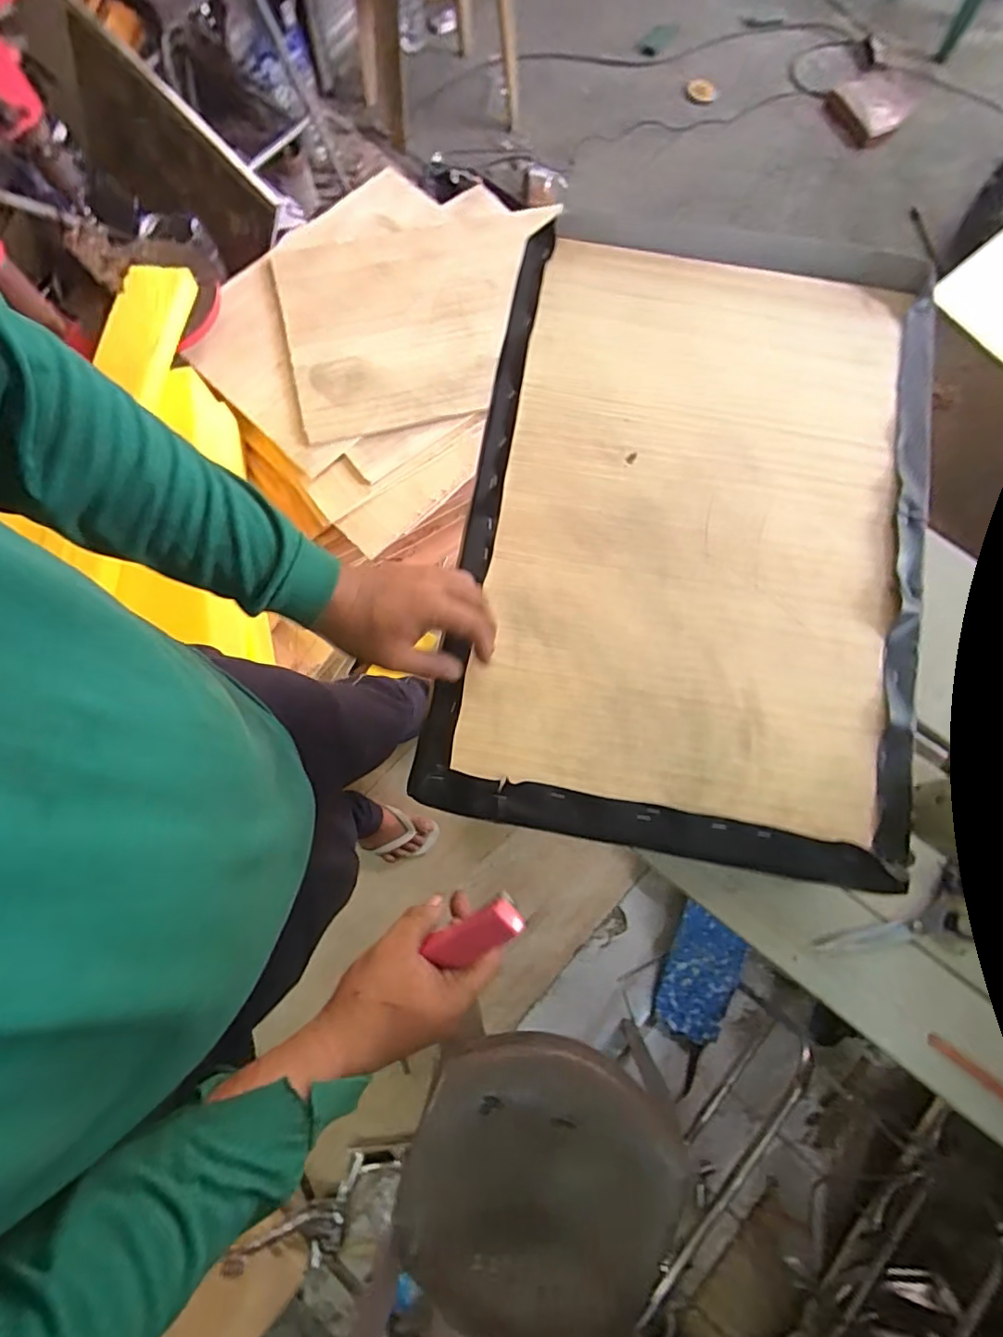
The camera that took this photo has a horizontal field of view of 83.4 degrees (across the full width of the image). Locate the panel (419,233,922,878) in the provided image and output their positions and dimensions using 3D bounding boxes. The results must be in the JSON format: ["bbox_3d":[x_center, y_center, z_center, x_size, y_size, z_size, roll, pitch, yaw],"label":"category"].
[{"bbox_3d":[0.199,-0.154,0.574,0.449,0.026,0.661,10,78,1],"label":"panel"}]

